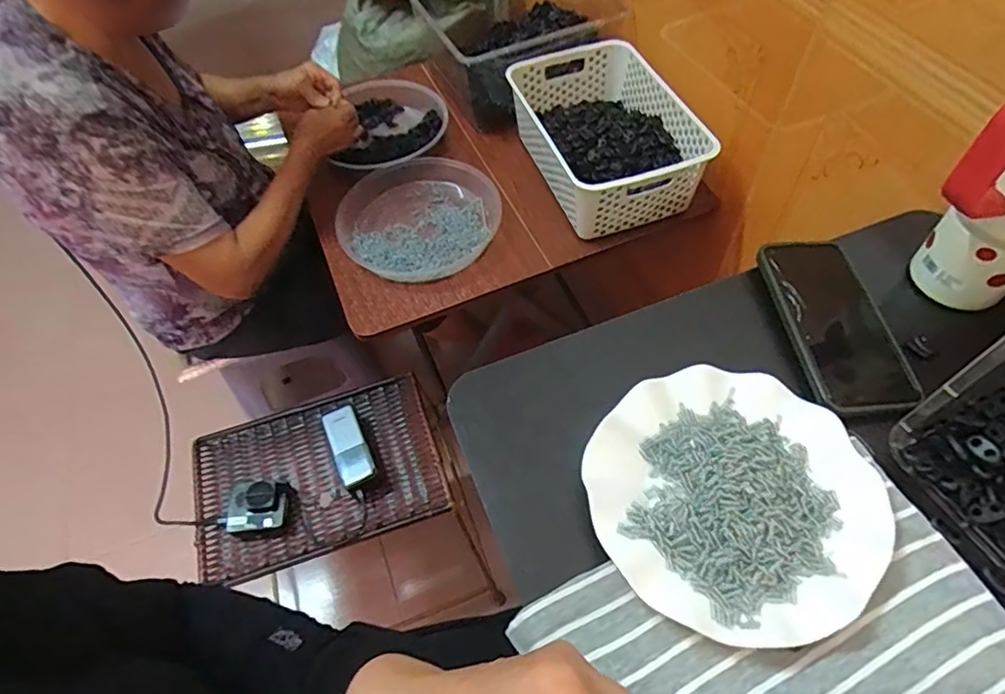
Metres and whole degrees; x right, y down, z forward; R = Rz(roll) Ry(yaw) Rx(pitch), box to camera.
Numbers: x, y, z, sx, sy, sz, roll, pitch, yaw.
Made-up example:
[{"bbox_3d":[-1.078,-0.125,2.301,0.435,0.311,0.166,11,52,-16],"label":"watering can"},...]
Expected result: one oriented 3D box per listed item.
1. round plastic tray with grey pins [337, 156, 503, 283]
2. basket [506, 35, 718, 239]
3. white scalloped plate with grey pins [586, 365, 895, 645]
[{"bbox_3d":[-0.118,-0.192,0.840,0.222,0.032,0.223,-2,57,3],"label":"round plastic tray with grey pins"},{"bbox_3d":[0.149,-0.322,0.855,0.207,0.092,0.322,-16,57,-6],"label":"basket"},{"bbox_3d":[0.152,0.098,0.382,0.178,0.025,0.176,-2,57,3],"label":"white scalloped plate with grey pins"}]

